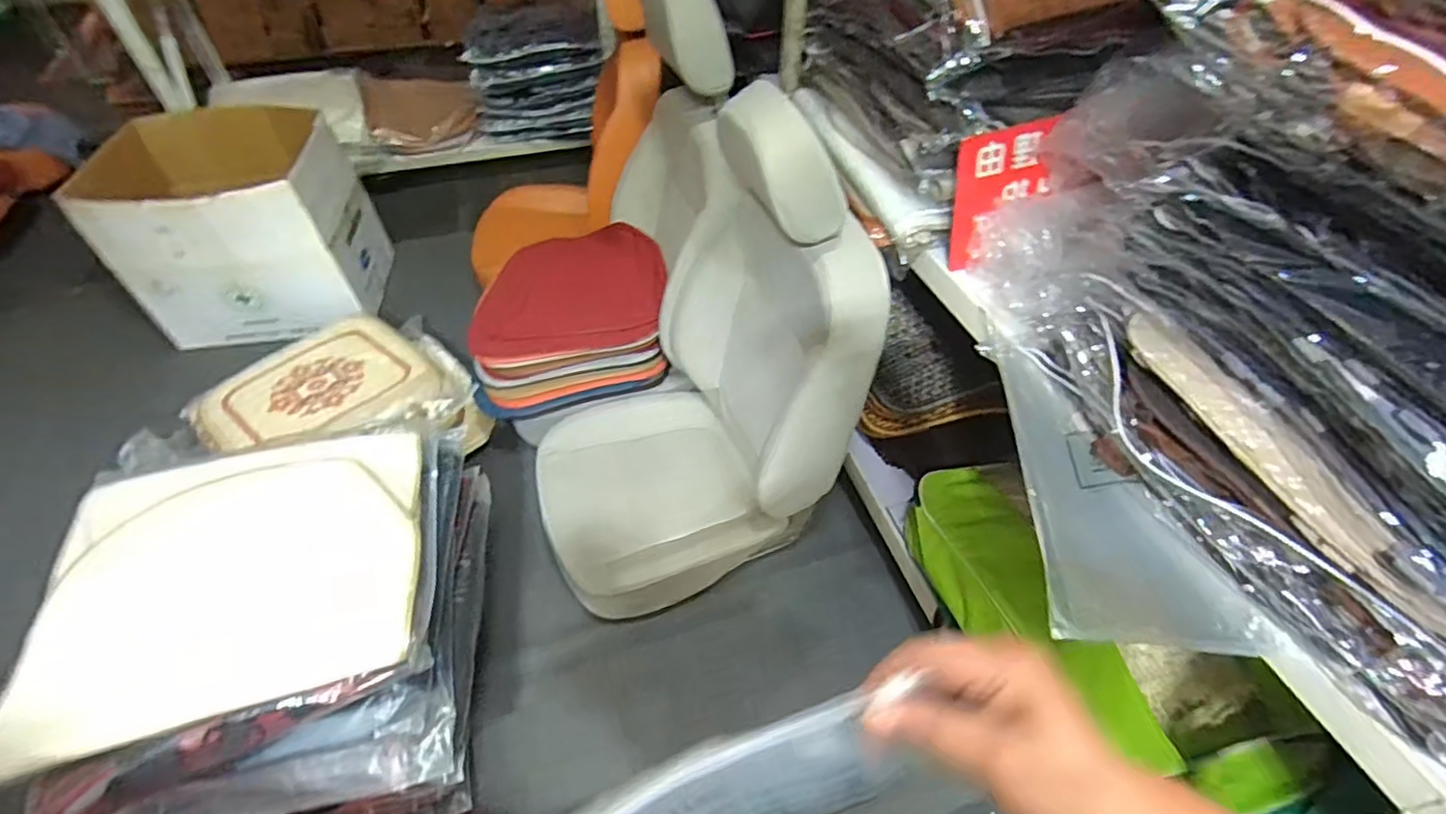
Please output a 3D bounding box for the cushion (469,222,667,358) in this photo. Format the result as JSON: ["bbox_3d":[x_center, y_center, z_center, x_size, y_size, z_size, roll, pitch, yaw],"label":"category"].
[{"bbox_3d":[-0.394,-0.306,1.625,0.491,0.029,0.343,-6,76,-18],"label":"cushion"}]

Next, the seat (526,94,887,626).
[{"bbox_3d":[-0.083,-0.090,1.195,0.647,0.868,0.550,-19,52,-17],"label":"seat"}]

